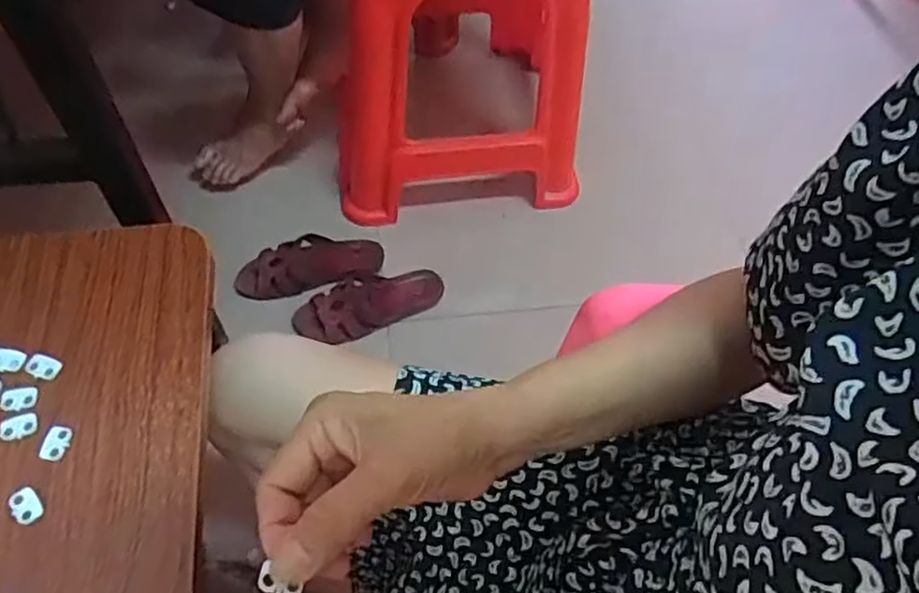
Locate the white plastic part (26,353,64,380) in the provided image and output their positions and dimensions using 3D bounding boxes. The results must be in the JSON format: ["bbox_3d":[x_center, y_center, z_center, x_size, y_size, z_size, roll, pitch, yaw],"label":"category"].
[{"bbox_3d":[-0.242,0.040,0.399,0.018,0.004,0.013,14,58,4],"label":"white plastic part"}]

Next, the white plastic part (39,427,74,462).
[{"bbox_3d":[-0.222,0.080,0.378,0.014,0.004,0.018,12,58,3],"label":"white plastic part"}]

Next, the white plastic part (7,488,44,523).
[{"bbox_3d":[-0.228,0.110,0.361,0.014,0.004,0.019,-34,67,-22],"label":"white plastic part"}]

